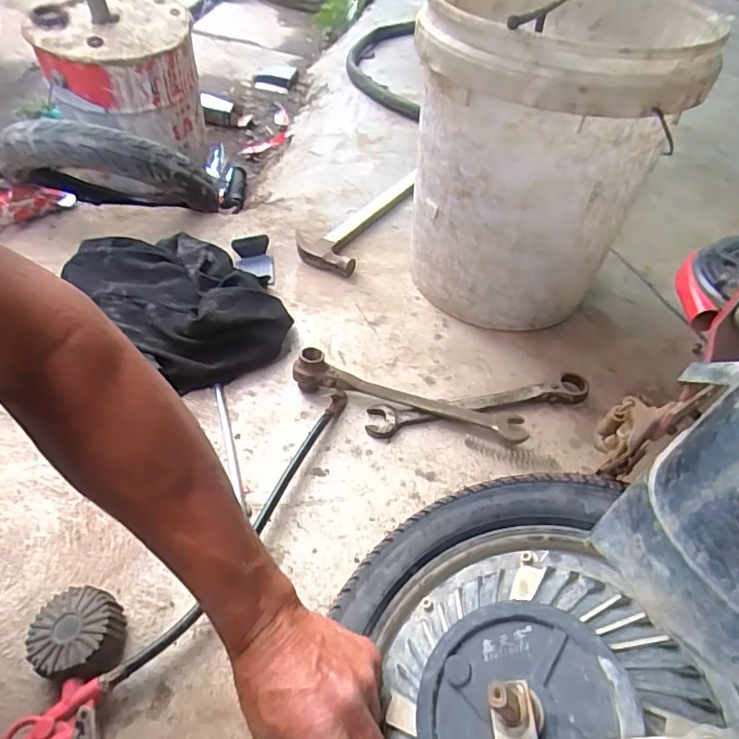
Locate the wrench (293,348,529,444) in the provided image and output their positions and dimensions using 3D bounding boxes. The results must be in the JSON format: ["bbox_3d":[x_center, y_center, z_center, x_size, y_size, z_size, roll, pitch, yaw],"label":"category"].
[{"bbox_3d":[0.048,0.031,0.635,0.274,0.045,0.037,15,48,7],"label":"wrench"}]

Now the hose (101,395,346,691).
[{"bbox_3d":[-0.114,0.147,0.539,0.031,0.019,0.348,26,50,16],"label":"hose"}]

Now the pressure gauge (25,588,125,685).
[{"bbox_3d":[-0.249,0.230,0.468,0.075,0.044,0.071,3,48,-4],"label":"pressure gauge"}]

